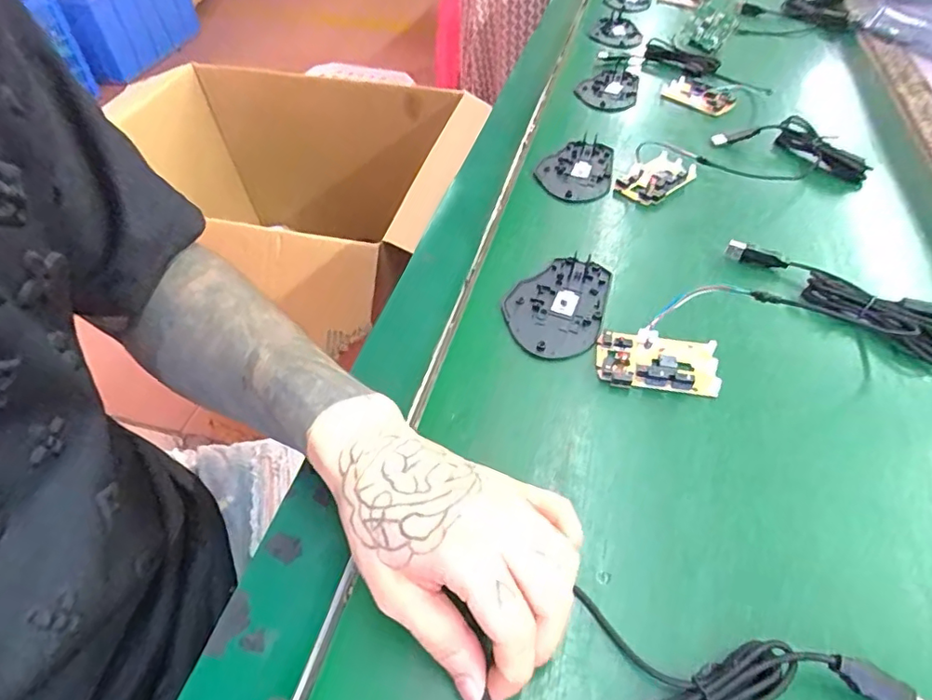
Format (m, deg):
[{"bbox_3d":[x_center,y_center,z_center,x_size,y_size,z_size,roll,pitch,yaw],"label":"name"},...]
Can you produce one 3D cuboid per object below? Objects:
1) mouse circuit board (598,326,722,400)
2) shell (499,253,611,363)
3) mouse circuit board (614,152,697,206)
[{"bbox_3d":[0.131,0.007,0.377,0.078,0.010,0.045,6,48,5],"label":"mouse circuit board"},{"bbox_3d":[0.070,-0.036,0.417,0.069,0.005,0.108,18,50,15],"label":"shell"},{"bbox_3d":[0.182,-0.169,0.531,0.078,0.015,0.047,-29,55,-25],"label":"mouse circuit board"}]

